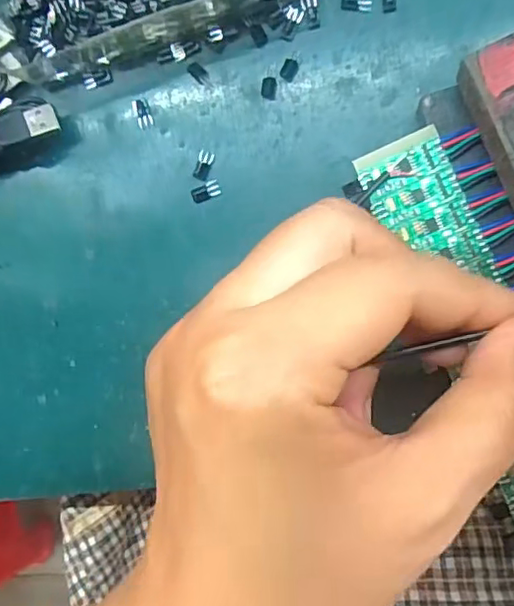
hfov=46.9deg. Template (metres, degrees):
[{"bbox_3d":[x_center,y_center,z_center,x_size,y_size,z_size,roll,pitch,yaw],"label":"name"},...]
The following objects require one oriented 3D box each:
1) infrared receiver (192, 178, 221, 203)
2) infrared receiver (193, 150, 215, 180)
[{"bbox_3d":[-0.022,-0.047,0.250,0.012,0.004,0.007,-25,89,11],"label":"infrared receiver"},{"bbox_3d":[-0.023,-0.058,0.250,0.006,0.004,0.012,22,97,9],"label":"infrared receiver"}]

